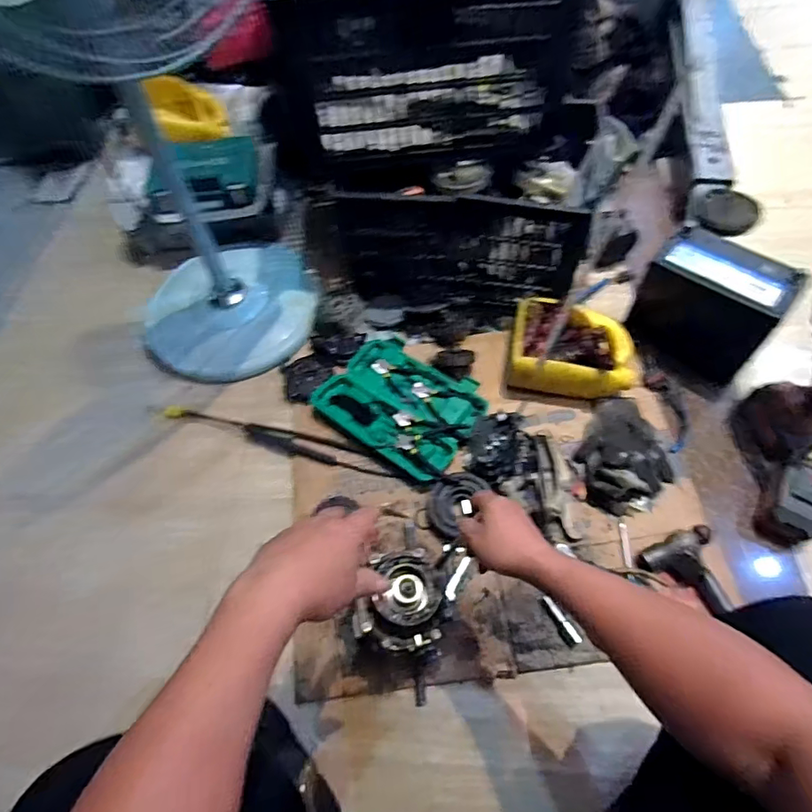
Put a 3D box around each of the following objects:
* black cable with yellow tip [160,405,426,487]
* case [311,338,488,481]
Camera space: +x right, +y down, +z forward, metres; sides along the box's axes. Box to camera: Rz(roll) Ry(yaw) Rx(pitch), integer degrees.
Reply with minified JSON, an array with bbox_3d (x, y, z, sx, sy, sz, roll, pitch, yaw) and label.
[{"bbox_3d":[-0.219,0.062,0.945,0.503,0.018,0.047,13,62,11],"label":"black cable with yellow tip"},{"bbox_3d":[-0.010,-0.010,0.979,0.294,0.037,0.224,32,67,20],"label":"case"}]

